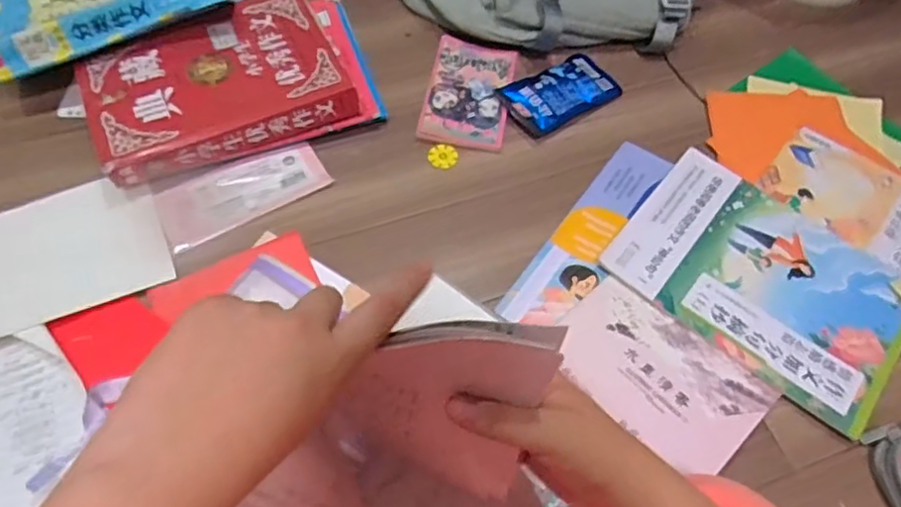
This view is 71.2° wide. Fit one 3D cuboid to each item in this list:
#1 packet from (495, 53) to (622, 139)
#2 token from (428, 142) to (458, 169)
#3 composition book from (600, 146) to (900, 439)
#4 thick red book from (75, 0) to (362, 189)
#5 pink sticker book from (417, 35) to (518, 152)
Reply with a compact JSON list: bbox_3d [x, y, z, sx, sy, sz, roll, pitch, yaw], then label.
[{"bbox_3d":[0.124,-0.186,0.720,0.135,0.010,0.075,-30,64,-18],"label":"packet"},{"bbox_3d":[-0.007,-0.105,0.679,0.032,0.005,0.032,1,59,-1],"label":"token"},{"bbox_3d":[0.296,0.020,0.596,0.252,0.010,0.180,38,65,19],"label":"composition book"},{"bbox_3d":[-0.252,-0.183,0.687,0.263,0.046,0.198,-23,62,-15],"label":"thick red book"},{"bbox_3d":[0.022,-0.186,0.717,0.091,0.006,0.153,9,59,4],"label":"pink sticker book"}]

